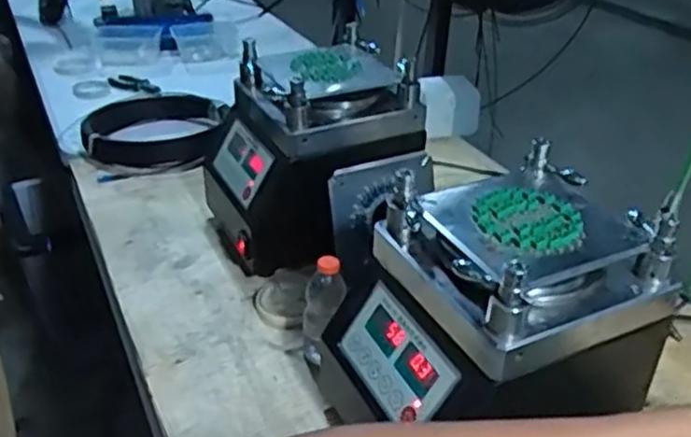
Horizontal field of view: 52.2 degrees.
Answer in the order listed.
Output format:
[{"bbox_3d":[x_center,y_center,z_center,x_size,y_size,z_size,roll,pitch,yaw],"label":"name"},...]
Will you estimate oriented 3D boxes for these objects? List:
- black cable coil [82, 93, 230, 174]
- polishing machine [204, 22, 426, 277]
[{"bbox_3d":[-0.389,-0.192,1.449,0.277,0.061,0.325,-4,32,-8],"label":"black cable coil"},{"bbox_3d":[-0.058,-0.105,1.090,0.277,0.285,0.250,-14,35,-20],"label":"polishing machine"}]

